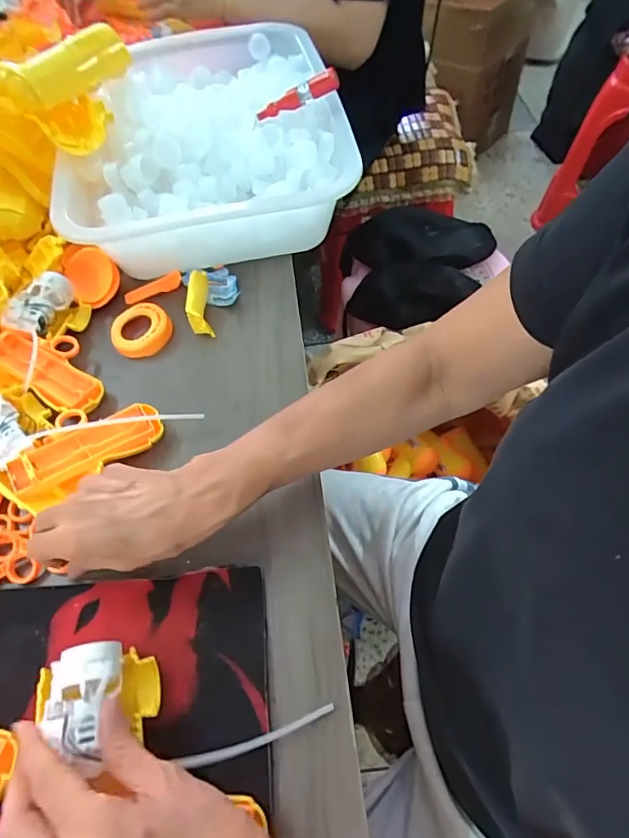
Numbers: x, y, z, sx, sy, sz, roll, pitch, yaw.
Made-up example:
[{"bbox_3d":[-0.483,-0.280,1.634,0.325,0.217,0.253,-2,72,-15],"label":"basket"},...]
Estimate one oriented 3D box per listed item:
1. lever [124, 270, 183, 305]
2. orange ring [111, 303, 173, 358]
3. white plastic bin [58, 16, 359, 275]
[{"bbox_3d":[-0.170,-0.139,0.513,0.062,0.012,0.016,-28,61,-12],"label":"lever"},{"bbox_3d":[-0.173,-0.091,0.480,0.057,0.014,0.060,-2,59,3],"label":"orange ring"},{"bbox_3d":[-0.118,-0.328,0.566,0.280,0.109,0.377,-11,59,-2],"label":"white plastic bin"}]

